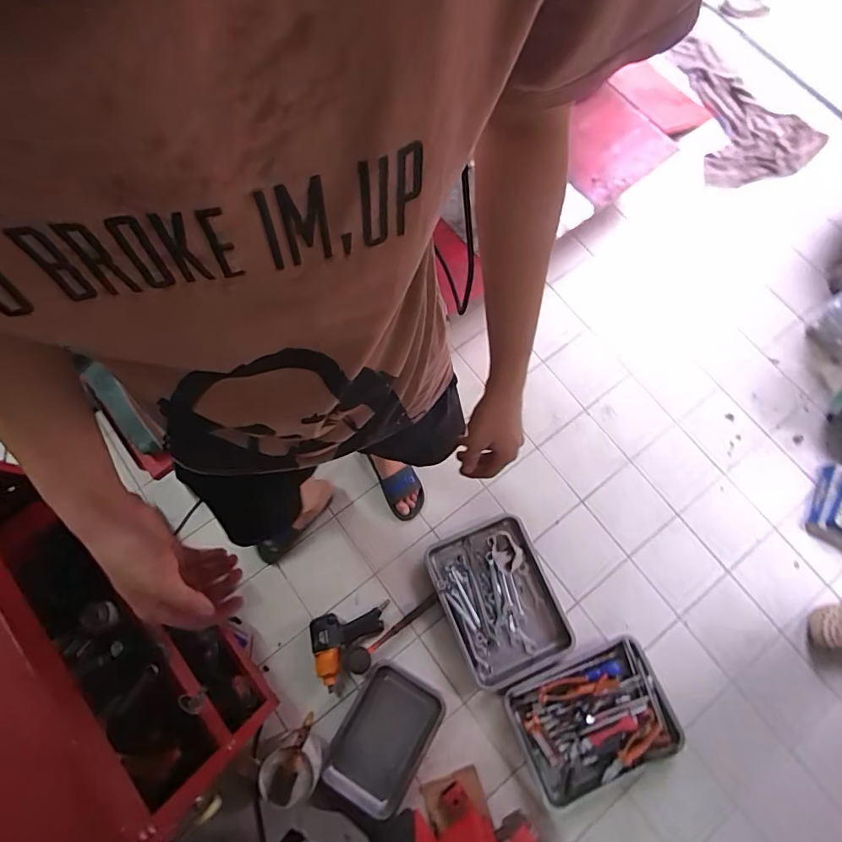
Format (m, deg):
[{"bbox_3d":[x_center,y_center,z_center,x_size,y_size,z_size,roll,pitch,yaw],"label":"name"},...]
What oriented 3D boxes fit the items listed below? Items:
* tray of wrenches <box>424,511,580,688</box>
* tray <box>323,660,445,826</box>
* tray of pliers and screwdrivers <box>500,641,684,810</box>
[{"bbox_3d":[0.213,0.486,1.317,0.295,0.057,0.393,-21,76,-7],"label":"tray of wrenches"},{"bbox_3d":[-0.092,0.800,1.209,0.212,0.037,0.305,27,76,6],"label":"tray"},{"bbox_3d":[0.447,0.774,1.233,0.384,0.053,0.284,-20,76,-7],"label":"tray of pliers and screwdrivers"}]

